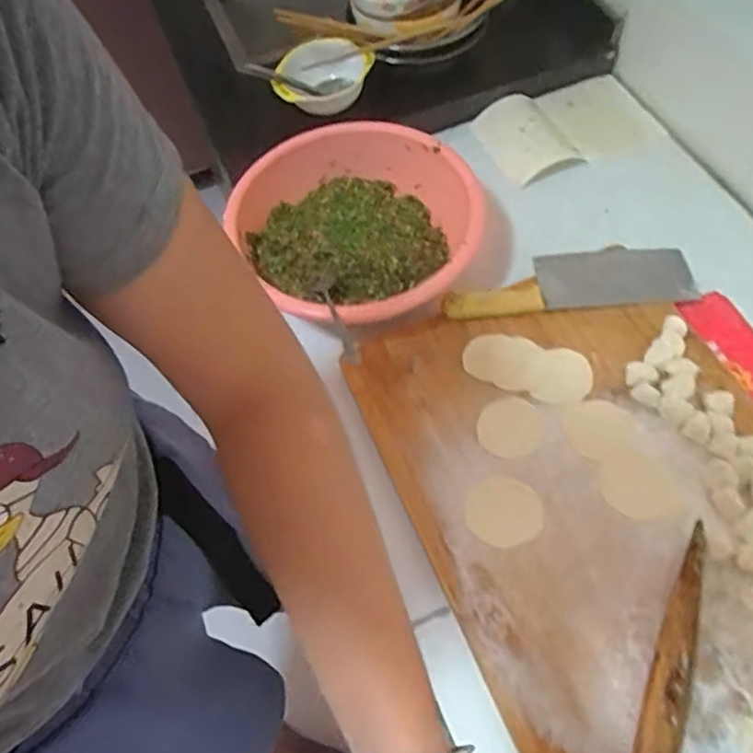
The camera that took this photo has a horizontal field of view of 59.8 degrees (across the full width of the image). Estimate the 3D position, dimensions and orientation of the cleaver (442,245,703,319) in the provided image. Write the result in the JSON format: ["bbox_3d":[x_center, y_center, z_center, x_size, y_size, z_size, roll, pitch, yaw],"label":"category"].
[{"bbox_3d":[0.222,-0.112,0.748,0.280,0.030,0.089,-4,59,2],"label":"cleaver"}]

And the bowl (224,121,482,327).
[{"bbox_3d":[-0.022,-0.185,0.791,0.251,0.091,0.301,-40,64,-17],"label":"bowl"}]

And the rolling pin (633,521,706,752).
[{"bbox_3d":[0.224,0.271,0.518,0.031,0.027,0.321,21,63,16],"label":"rolling pin"}]

